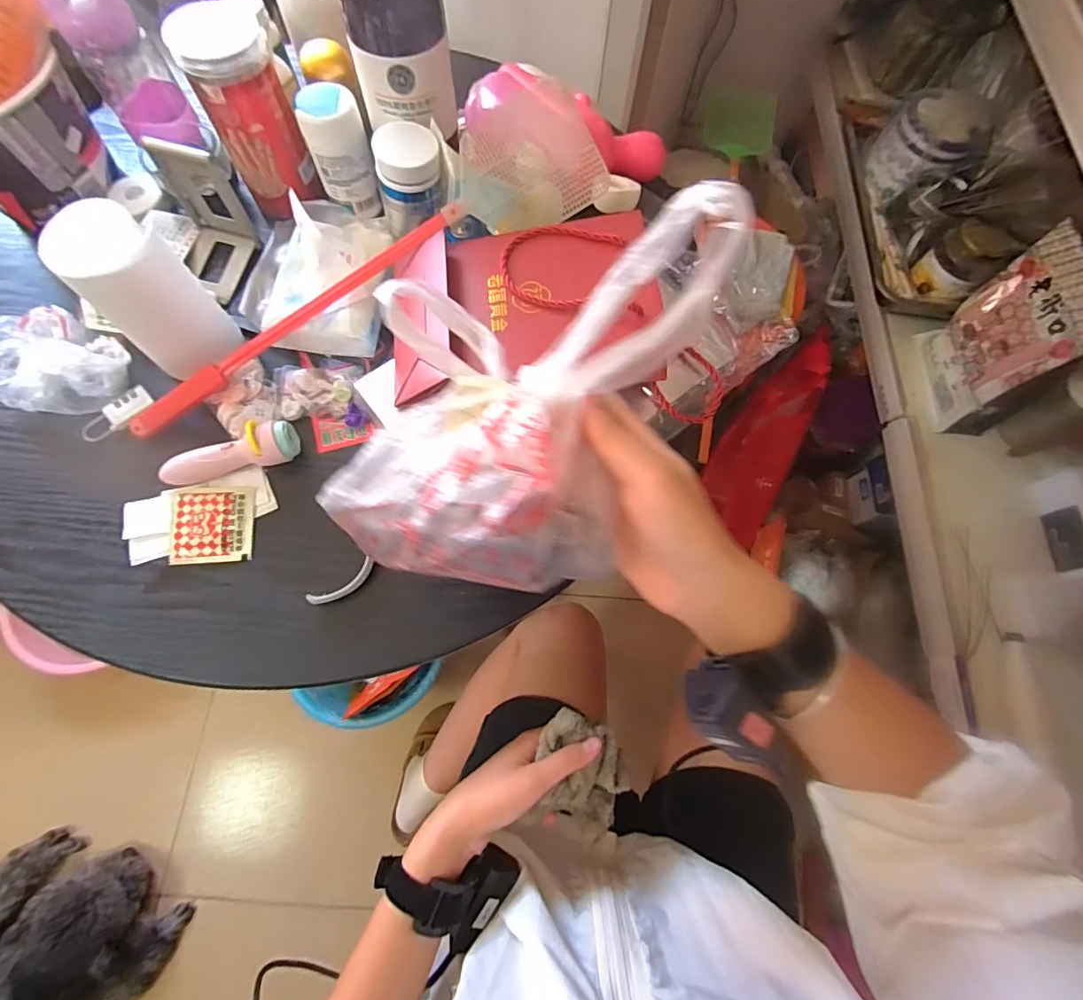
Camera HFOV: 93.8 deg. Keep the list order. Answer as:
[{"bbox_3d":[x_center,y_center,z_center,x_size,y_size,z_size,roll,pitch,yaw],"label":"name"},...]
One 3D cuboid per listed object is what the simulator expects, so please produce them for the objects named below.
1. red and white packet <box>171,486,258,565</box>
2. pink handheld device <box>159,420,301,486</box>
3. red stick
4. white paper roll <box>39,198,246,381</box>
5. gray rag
[{"bbox_3d":[-0.275,0.020,0.424,0.064,0.008,0.063,-4,70,-3],"label":"red and white packet"},{"bbox_3d":[-0.265,-0.039,0.427,0.106,0.031,0.028,-14,71,-7],"label":"pink handheld device"},{"bbox_3d":[-0.217,-0.158,0.446,0.341,0.015,0.021,-33,74,3],"label":"red stick"},{"bbox_3d":[-0.320,-0.166,0.411,0.070,0.109,0.069,1,70,-2],"label":"white paper roll"},{"bbox_3d":[0.033,0.222,0.414,0.083,0.029,0.071,34,72,10],"label":"gray rag"}]

